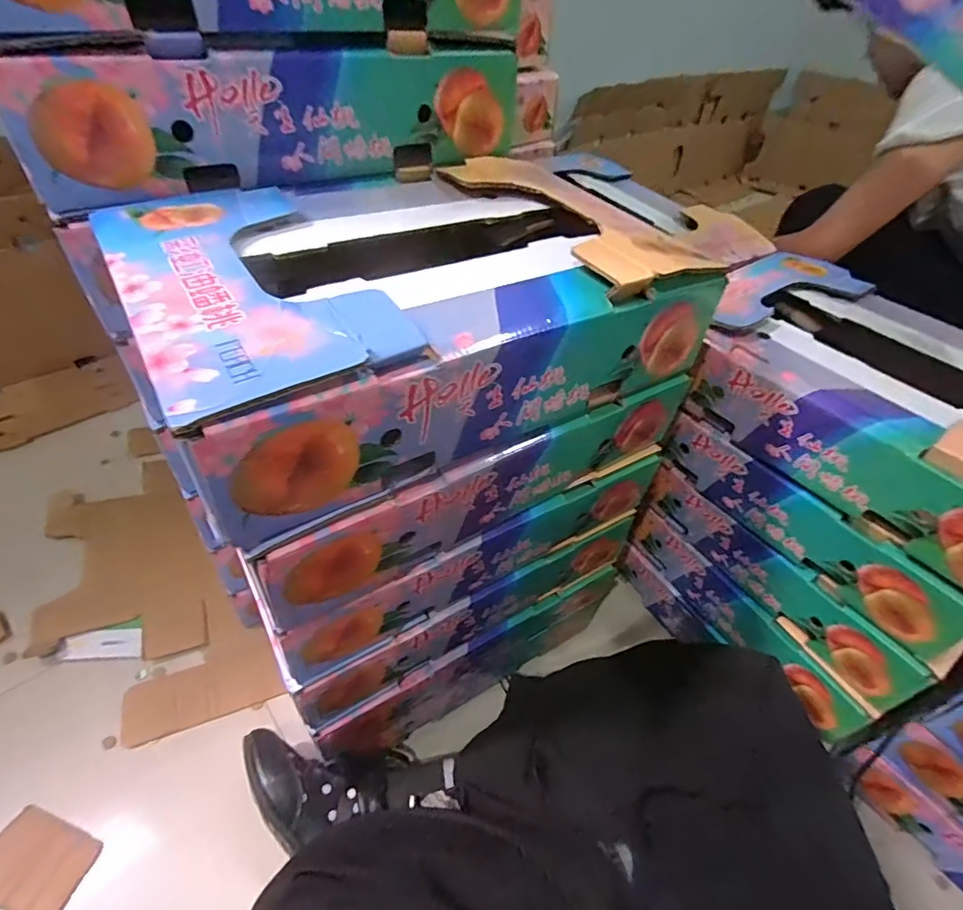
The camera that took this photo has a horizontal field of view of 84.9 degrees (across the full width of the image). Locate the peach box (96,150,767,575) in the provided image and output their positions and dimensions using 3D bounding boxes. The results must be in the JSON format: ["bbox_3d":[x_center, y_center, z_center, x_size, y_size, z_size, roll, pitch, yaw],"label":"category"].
[{"bbox_3d":[-0.029,-0.118,0.409,0.410,0.107,0.244,-20,51,-25],"label":"peach box"}]

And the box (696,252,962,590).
[{"bbox_3d":[0.407,-0.059,0.540,0.246,0.107,0.362,-27,54,-30],"label":"box"}]

